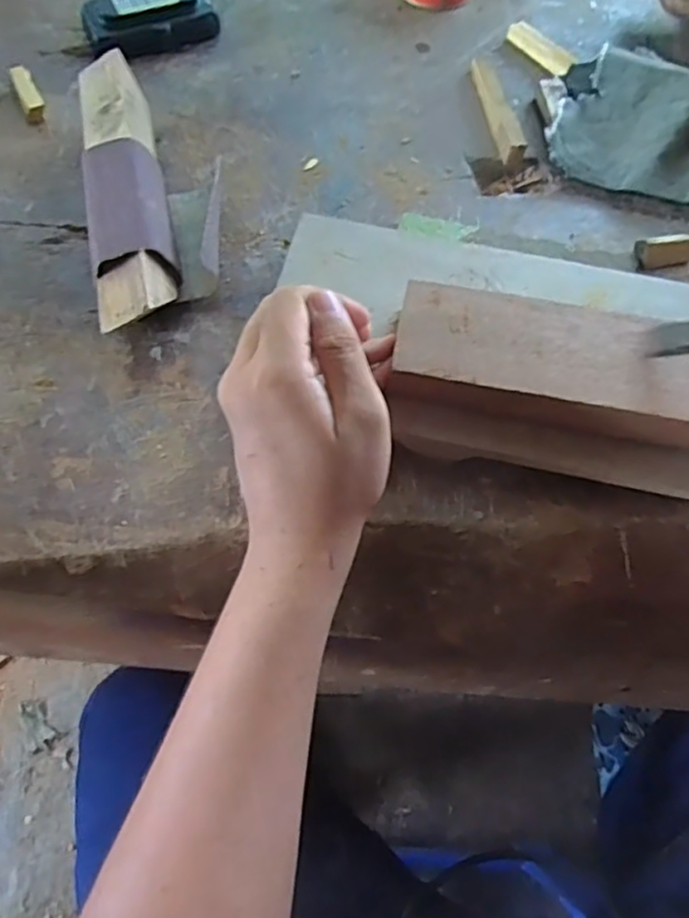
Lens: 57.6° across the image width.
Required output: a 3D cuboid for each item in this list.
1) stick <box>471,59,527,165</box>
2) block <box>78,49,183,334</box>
[{"bbox_3d":[0.124,-0.289,0.509,0.020,0.013,0.123,-5,61,-6],"label":"stick"},{"bbox_3d":[-0.145,-0.178,0.418,0.048,0.044,0.238,-12,62,-9],"label":"block"}]

